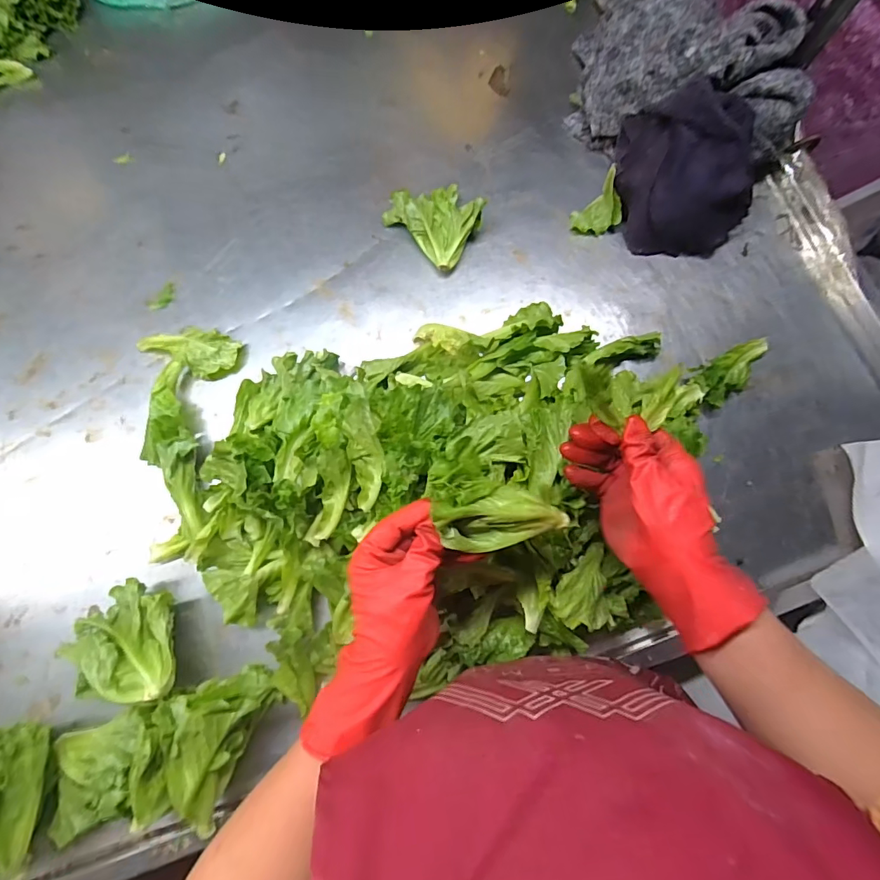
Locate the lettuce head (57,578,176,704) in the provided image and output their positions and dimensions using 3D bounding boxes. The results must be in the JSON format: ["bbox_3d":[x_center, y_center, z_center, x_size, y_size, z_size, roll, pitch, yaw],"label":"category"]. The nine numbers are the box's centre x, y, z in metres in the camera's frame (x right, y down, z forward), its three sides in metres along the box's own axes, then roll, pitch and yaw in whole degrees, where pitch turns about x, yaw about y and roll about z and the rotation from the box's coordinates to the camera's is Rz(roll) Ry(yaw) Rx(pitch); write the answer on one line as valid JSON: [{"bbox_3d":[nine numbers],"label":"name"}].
[{"bbox_3d":[-0.297,0.188,0.440,0.104,0.052,0.100,-12,77,-1],"label":"lettuce head"}]

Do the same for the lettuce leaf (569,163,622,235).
[{"bbox_3d":[0.179,-0.262,0.528,0.047,0.059,0.037,-29,78,-5],"label":"lettuce leaf"}]

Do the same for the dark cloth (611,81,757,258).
[{"bbox_3d":[0.272,-0.284,0.511,0.161,0.103,0.128,17,78,5],"label":"dark cloth"}]

